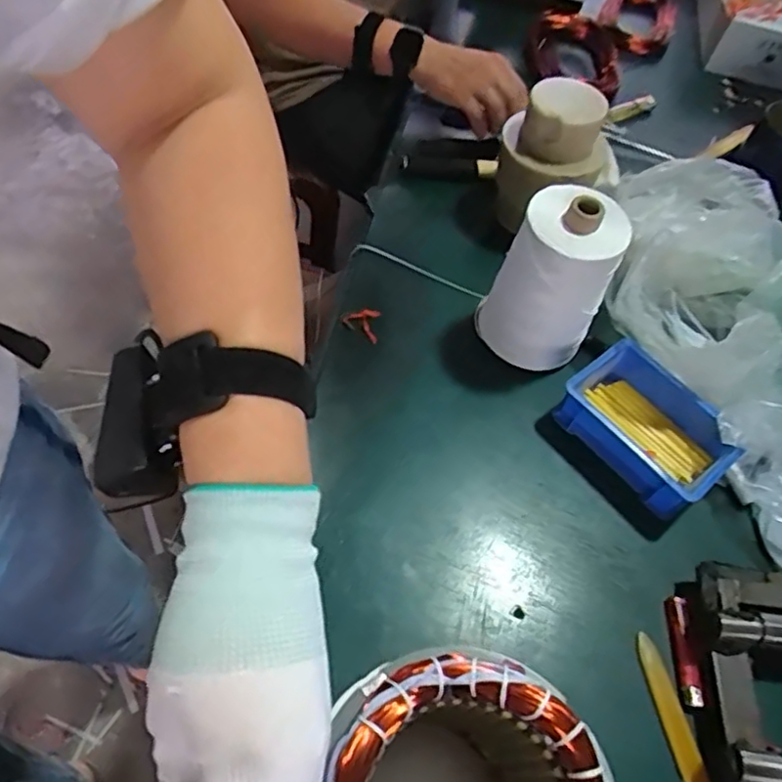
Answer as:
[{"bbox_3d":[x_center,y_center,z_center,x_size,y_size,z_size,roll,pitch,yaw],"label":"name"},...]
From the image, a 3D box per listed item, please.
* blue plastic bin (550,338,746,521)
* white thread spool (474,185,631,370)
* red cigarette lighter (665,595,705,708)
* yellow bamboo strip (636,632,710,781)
[{"bbox_3d":[0.226,0.034,0.566,0.089,0.053,0.141,-33,67,-23],"label":"blue plastic bin"},{"bbox_3d":[0.142,-0.097,0.570,0.099,0.165,0.080,12,57,2],"label":"white thread spool"},{"bbox_3d":[0.227,0.199,0.490,0.012,0.015,0.080,5,58,-3],"label":"red cigarette lighter"},{"bbox_3d":[0.213,0.261,0.456,0.018,0.009,0.160,-7,59,-10],"label":"yellow bamboo strip"}]

